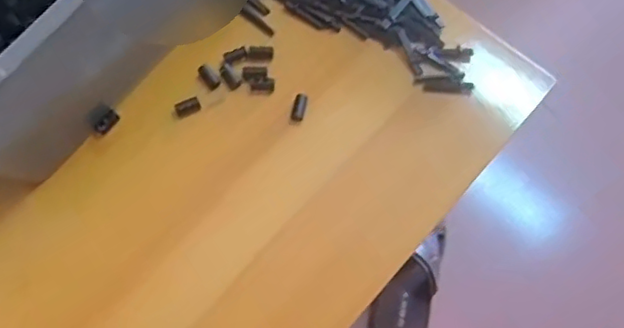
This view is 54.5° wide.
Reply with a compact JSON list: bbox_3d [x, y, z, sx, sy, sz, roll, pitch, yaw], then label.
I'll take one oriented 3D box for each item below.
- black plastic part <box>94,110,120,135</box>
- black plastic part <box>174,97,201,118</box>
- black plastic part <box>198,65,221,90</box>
[{"bbox_3d":[-0.147,-0.029,0.436,0.009,0.004,0.019,42,78,14],"label":"black plastic part"},{"bbox_3d":[-0.091,-0.042,0.446,0.018,0.004,0.011,-23,72,-6],"label":"black plastic part"},{"bbox_3d":[-0.076,-0.064,0.448,0.010,0.004,0.019,-31,73,-8],"label":"black plastic part"}]

